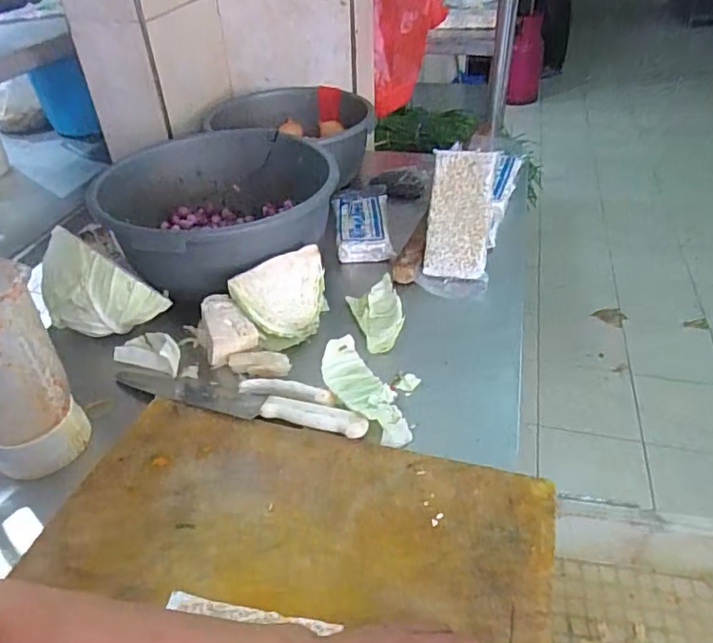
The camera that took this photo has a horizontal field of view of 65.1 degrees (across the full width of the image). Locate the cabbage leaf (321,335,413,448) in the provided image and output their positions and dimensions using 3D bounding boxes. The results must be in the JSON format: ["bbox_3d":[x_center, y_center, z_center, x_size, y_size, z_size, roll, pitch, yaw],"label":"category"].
[{"bbox_3d":[0.010,0.087,0.696,0.068,0.036,0.167,-23,43,-23],"label":"cabbage leaf"}]

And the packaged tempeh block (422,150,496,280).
[{"bbox_3d":[0.167,-0.175,0.906,0.098,0.023,0.210,5,82,13],"label":"packaged tempeh block"}]

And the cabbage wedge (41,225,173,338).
[{"bbox_3d":[-0.375,-0.043,0.793,0.179,0.120,0.086,14,42,20],"label":"cabbage wedge"}]

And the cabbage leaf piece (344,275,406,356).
[{"bbox_3d":[0.034,-0.015,0.809,0.068,0.034,0.123,-12,40,-11],"label":"cabbage leaf piece"}]

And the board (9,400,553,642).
[{"bbox_3d":[-0.071,0.229,0.516,0.472,0.021,0.325,9,41,17],"label":"board"}]

